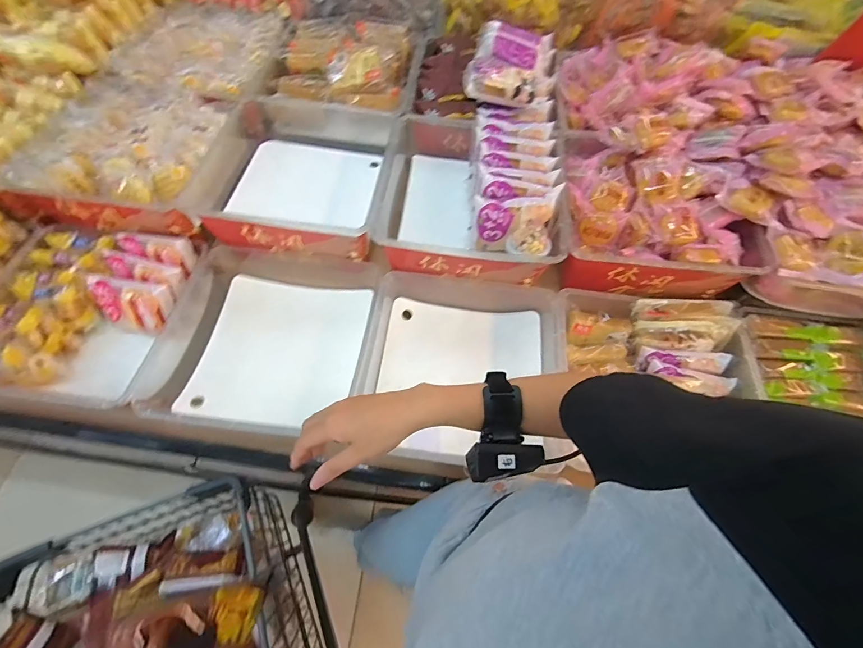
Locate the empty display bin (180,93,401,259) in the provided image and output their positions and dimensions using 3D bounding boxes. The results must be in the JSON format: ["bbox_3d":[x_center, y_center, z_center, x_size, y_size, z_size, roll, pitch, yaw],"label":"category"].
[{"bbox_3d":[-0.233,-0.267,0.714,0.316,0.109,0.318,9,63,3],"label":"empty display bin"}]

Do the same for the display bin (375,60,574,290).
[{"bbox_3d":[0.076,-0.239,0.686,0.300,0.128,0.344,5,63,1],"label":"display bin"}]

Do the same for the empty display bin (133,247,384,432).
[{"bbox_3d":[-0.259,0.050,0.680,0.317,0.195,0.296,7,63,2],"label":"empty display bin"}]

